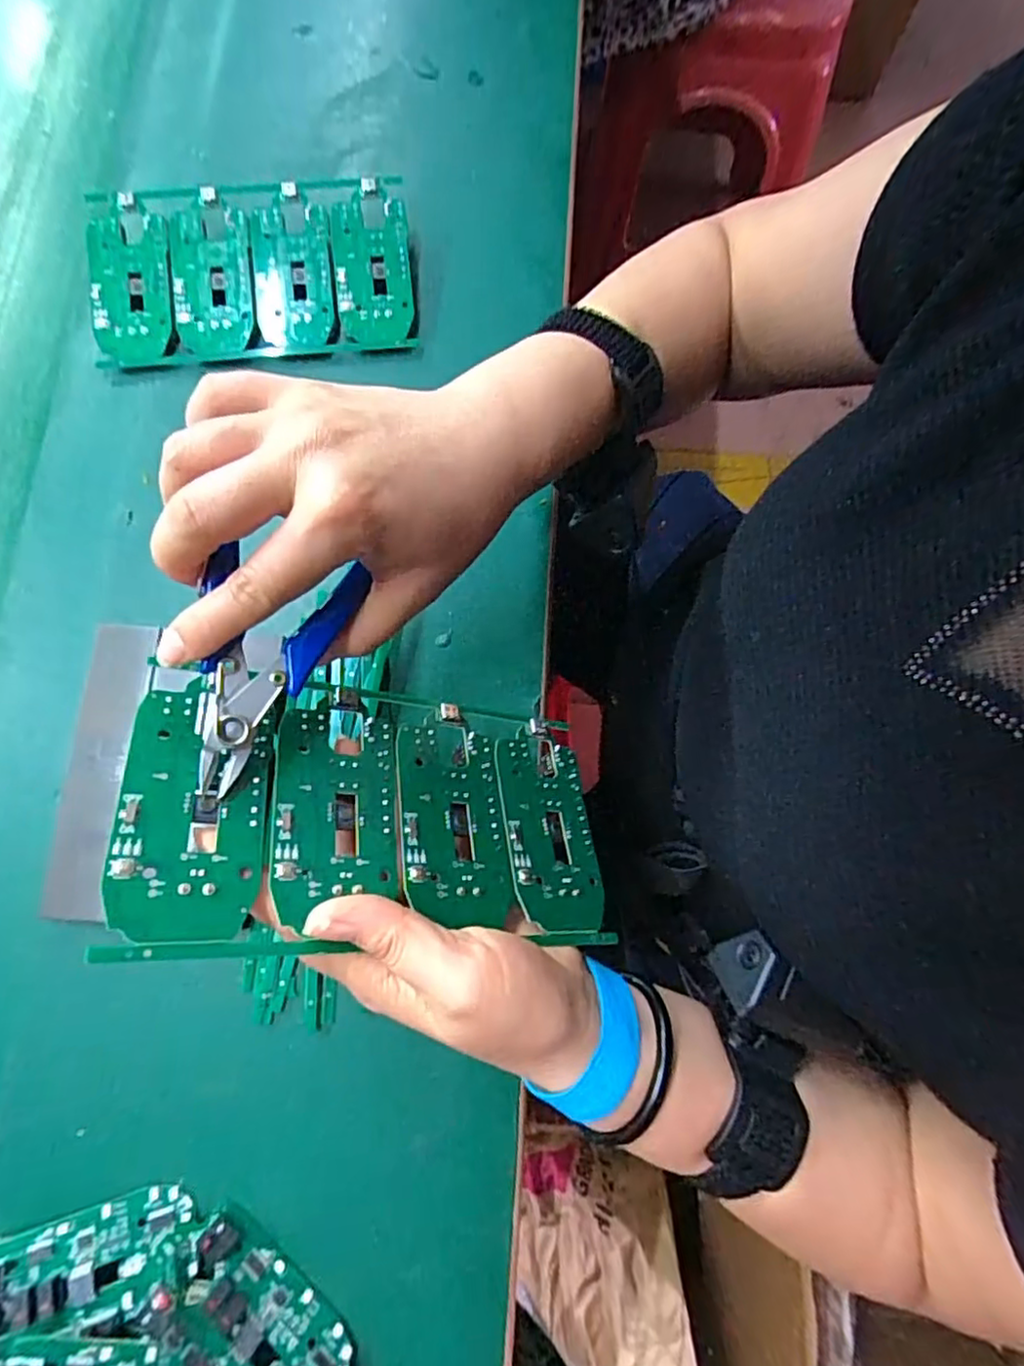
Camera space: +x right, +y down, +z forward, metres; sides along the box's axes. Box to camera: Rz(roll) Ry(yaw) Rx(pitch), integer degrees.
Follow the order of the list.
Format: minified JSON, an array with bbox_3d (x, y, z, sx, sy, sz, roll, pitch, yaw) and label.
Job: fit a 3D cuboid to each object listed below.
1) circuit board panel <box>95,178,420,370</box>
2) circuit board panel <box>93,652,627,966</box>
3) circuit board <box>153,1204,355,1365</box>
[{"bbox_3d":[-0.161,-0.255,0.394,0.192,0.008,0.109,-6,89,-4],"label":"circuit board panel"},{"bbox_3d":[-0.046,0.050,0.253,0.186,0.004,0.105,11,51,-28],"label":"circuit board panel"},{"bbox_3d":[-0.110,0.279,0.274,0.085,0.023,0.044,41,46,8],"label":"circuit board"}]

